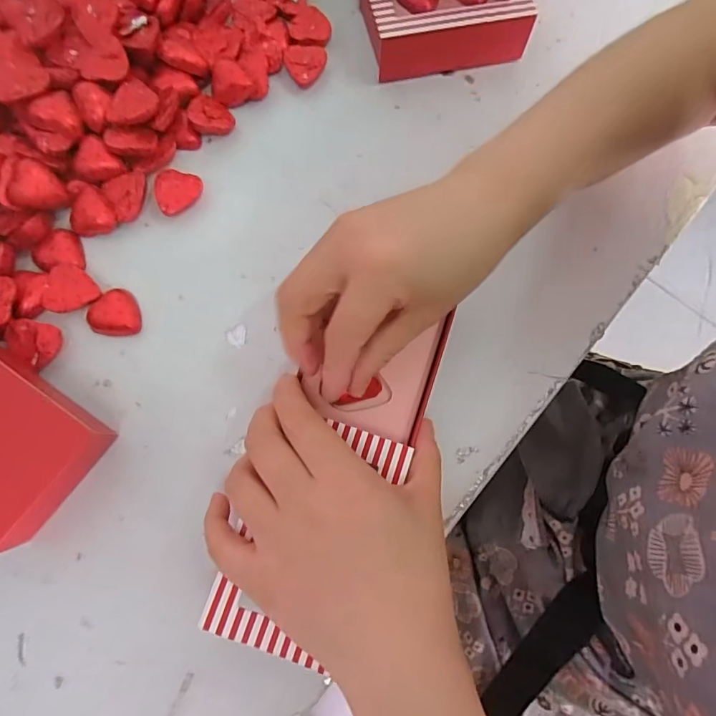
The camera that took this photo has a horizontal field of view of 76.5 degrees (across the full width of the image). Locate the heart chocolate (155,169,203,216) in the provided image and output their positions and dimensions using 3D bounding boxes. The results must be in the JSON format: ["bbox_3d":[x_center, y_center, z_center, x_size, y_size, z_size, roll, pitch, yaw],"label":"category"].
[{"bbox_3d":[-0.122,-0.114,0.313,0.030,0.013,0.033,1,75,-2],"label":"heart chocolate"}]

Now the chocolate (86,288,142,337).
[{"bbox_3d":[-0.153,-0.027,0.289,0.032,0.014,0.031,1,75,-2],"label":"chocolate"}]

